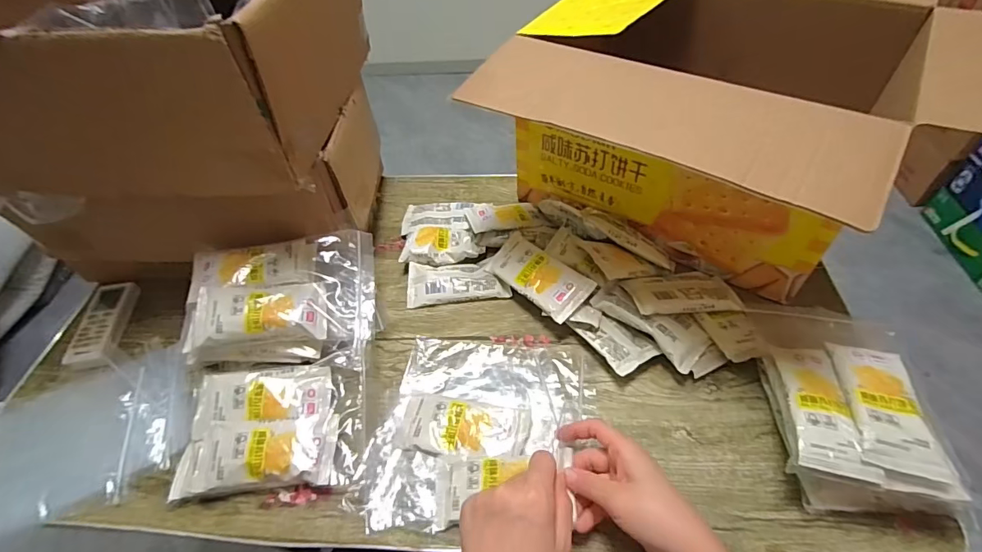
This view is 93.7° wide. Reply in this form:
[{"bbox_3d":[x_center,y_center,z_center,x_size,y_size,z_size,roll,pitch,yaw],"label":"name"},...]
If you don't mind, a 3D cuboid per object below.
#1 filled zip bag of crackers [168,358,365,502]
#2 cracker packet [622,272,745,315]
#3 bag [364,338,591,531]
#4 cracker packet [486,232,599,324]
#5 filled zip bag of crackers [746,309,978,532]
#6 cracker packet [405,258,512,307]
[{"bbox_3d":[-0.228,0.154,0.483,0.189,0.033,0.128,-5,50,1],"label":"filled zip bag of crackers"},{"bbox_3d":[0.228,0.017,0.549,0.133,0.018,0.071,-3,43,-8],"label":"cracker packet"},{"bbox_3d":[-0.009,0.152,0.482,0.204,0.033,0.205,3,51,7],"label":"bag"},{"bbox_3d":[0.057,-0.004,0.572,0.062,0.015,0.136,-46,57,-8],"label":"cracker packet"},{"bbox_3d":[0.344,0.114,0.450,0.136,0.071,0.211,6,51,10],"label":"filled zip bag of crackers"},{"bbox_3d":[-0.043,0.008,0.609,0.132,0.025,0.059,-3,50,3],"label":"cracker packet"}]

